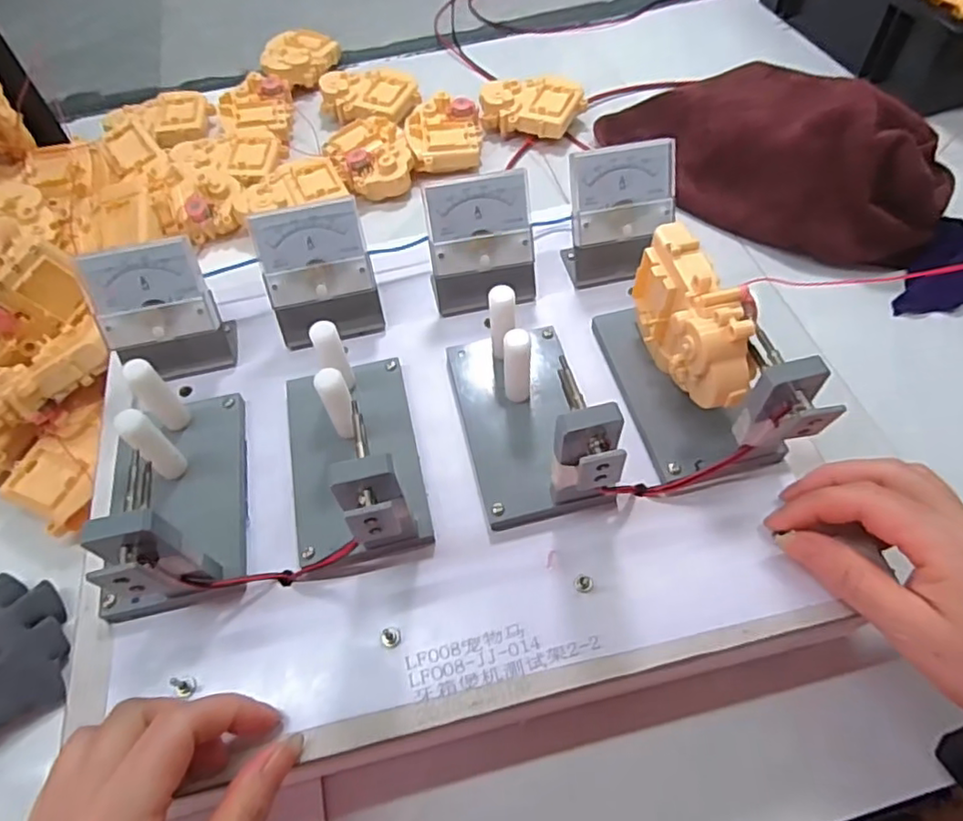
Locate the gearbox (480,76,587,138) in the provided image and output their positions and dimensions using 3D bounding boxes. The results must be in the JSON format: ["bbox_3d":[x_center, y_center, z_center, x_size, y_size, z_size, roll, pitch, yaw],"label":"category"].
[{"bbox_3d":[0.049,-0.298,0.603,0.096,0.028,0.060,15,59,12],"label":"gearbox"}]

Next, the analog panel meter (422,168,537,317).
[{"bbox_3d":[-0.001,-0.101,0.385,0.066,0.073,0.041,-10,57,-3],"label":"analog panel meter"}]

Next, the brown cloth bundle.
[{"bbox_3d":[0.244,-0.231,0.523,0.137,0.098,0.292,-36,62,-19],"label":"brown cloth bundle"}]

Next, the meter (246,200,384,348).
[{"bbox_3d":[-0.098,-0.081,0.376,0.063,0.075,0.041,-10,57,-3],"label":"meter"}]

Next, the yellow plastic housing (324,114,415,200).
[{"bbox_3d":[-0.103,-0.237,0.574,0.066,0.024,0.097,-28,60,-14],"label":"yellow plastic housing"}]

